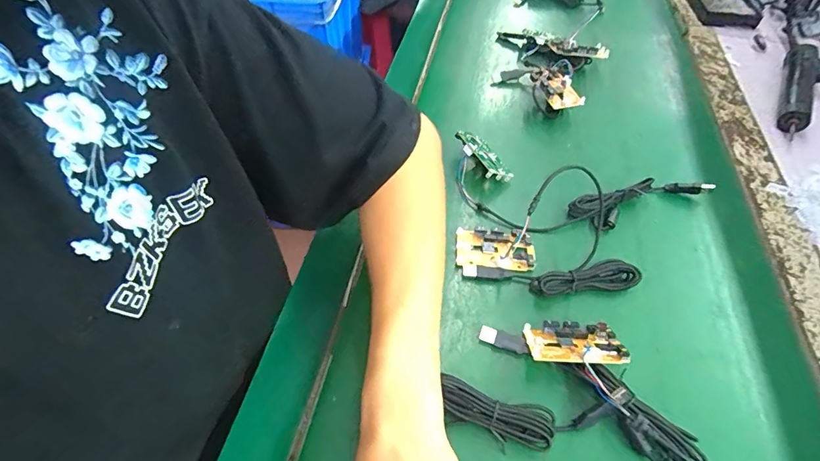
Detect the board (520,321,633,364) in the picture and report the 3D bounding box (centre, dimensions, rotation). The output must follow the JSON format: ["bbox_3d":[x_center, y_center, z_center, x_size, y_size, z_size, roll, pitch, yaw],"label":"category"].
[{"bbox_3d":[0.137,0.097,0.363,0.078,0.019,0.047,4,29,10],"label":"board"}]

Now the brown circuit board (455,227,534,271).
[{"bbox_3d":[0.086,0.019,0.435,0.077,0.011,0.045,3,50,2],"label":"brown circuit board"}]

